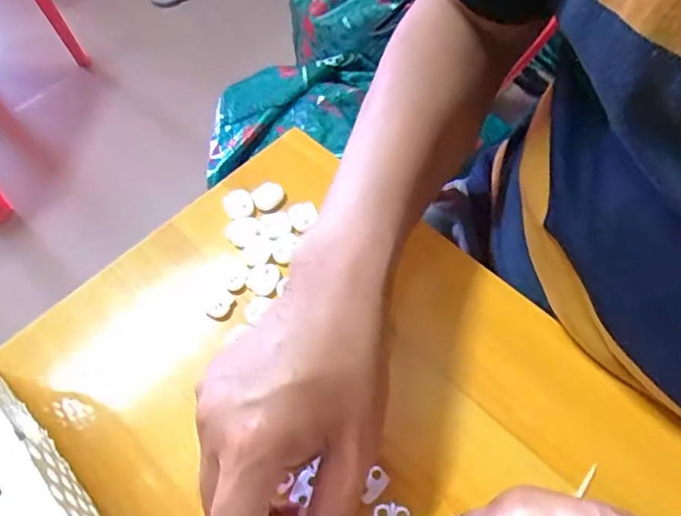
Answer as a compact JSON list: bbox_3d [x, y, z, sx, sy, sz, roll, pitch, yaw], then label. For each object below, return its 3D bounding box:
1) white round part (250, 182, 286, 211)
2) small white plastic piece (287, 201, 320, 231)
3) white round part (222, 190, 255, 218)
[{"bbox_3d":[-0.051,-0.044,0.386,0.022,0.007,0.019,-25,62,-11],"label":"white round part"},{"bbox_3d":[-0.026,-0.030,0.375,0.019,0.008,0.018,-22,61,-9],"label":"small white plastic piece"},{"bbox_3d":[-0.072,-0.038,0.382,0.021,0.005,0.023,-1,60,2],"label":"white round part"}]

